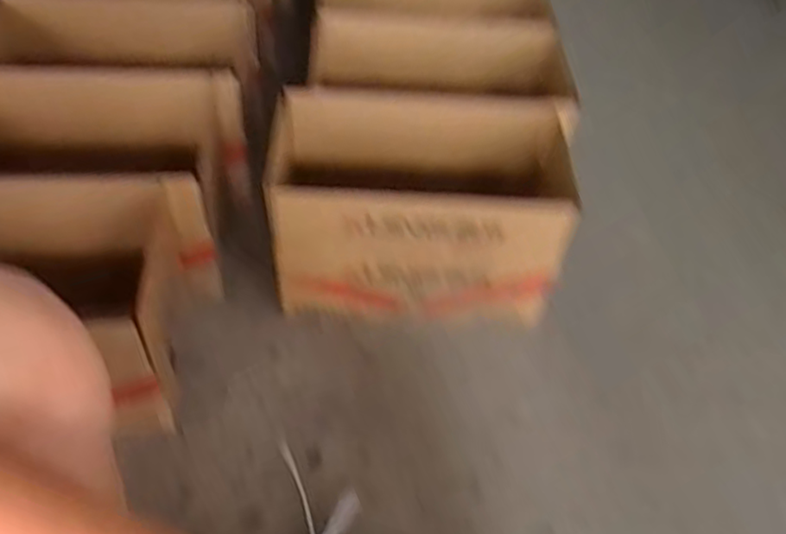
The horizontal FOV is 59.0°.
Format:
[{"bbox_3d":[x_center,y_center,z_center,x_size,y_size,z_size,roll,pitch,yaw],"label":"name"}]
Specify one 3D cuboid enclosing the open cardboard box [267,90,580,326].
[{"bbox_3d":[0.039,-0.069,0.884,0.363,0.207,0.201,3,51,-2],"label":"open cardboard box"}]

